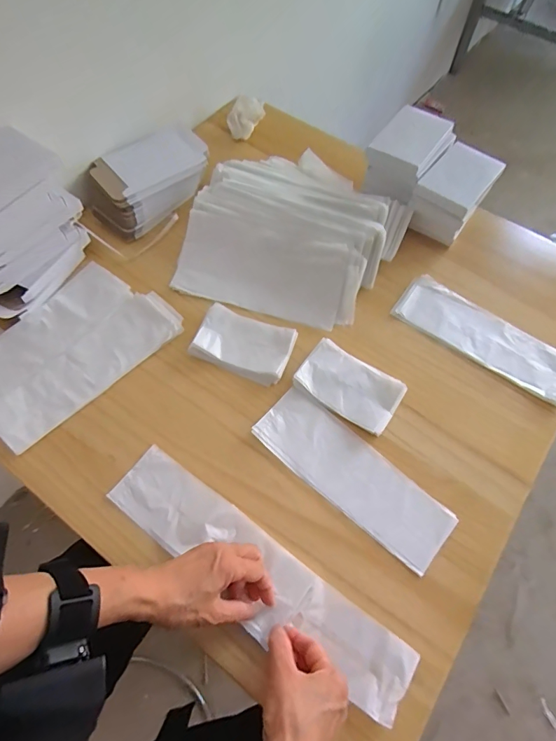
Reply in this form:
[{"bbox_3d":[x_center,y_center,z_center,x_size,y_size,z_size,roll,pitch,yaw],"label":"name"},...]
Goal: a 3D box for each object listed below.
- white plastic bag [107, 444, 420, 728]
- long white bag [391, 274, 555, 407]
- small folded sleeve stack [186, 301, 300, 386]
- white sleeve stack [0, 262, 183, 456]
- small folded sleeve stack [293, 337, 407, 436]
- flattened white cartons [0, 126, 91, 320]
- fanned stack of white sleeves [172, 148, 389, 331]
[{"bbox_3d":[-0.028,0.211,0.447,0.358,0.019,0.079,32,67,16],"label":"white plastic bag"},{"bbox_3d":[0.290,-0.048,0.593,0.247,0.018,0.083,33,67,16],"label":"long white bag"},{"bbox_3d":[-0.047,-0.037,0.579,0.130,0.020,0.080,22,64,11],"label":"small folded sleeve stack"},{"bbox_3d":[-0.284,-0.029,0.576,0.177,0.017,0.260,35,68,17],"label":"white sleeve stack"},{"bbox_3d":[0.094,0.020,0.552,0.129,0.024,0.080,31,66,15],"label":"small folded sleeve stack"},{"bbox_3d":[-0.361,-0.180,0.556,0.097,0.174,0.193,23,64,12],"label":"flattened white cartons"},{"bbox_3d":[0.019,-0.230,0.653,0.279,0.075,0.303,15,63,8],"label":"fanned stack of white sleeves"}]

